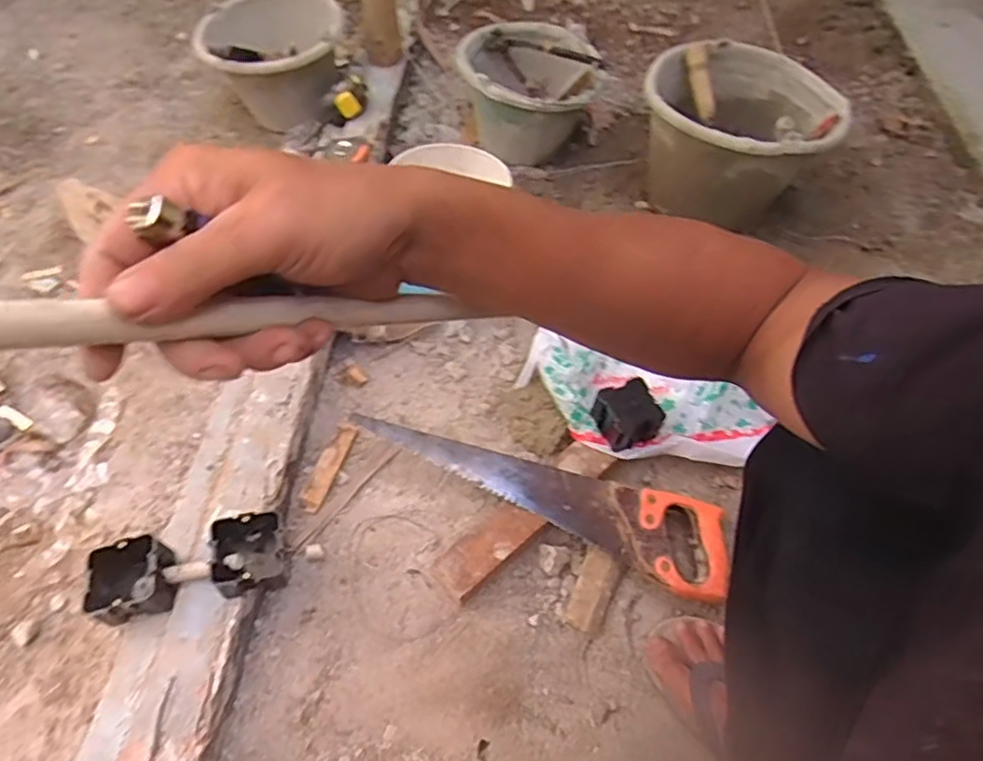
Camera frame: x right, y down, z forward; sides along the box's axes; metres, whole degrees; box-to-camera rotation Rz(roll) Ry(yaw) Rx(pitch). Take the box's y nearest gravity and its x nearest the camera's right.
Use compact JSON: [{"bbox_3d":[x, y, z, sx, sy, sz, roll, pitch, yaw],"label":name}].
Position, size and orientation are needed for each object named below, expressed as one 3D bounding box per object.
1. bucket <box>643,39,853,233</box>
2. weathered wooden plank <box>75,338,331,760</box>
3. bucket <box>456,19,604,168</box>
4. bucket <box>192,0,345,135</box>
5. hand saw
[{"bbox_3d":[0.392,-0.369,1.040,0.283,0.216,0.283,0,55,0],"label":"bucket"},{"bbox_3d":[-0.306,0.236,0.646,0.123,0.034,0.632,4,55,4],"label":"weathered wooden plank"},{"bbox_3d":[0.067,-0.498,1.165,0.232,0.190,0.227,0,56,0],"label":"bucket"},{"bbox_3d":[-0.384,-0.562,1.186,0.255,0.217,0.244,-19,58,-12],"label":"bucket"},{"bbox_3d":[0.051,0.140,0.741,0.442,0.018,0.101,15,69,5],"label":"hand saw"}]

